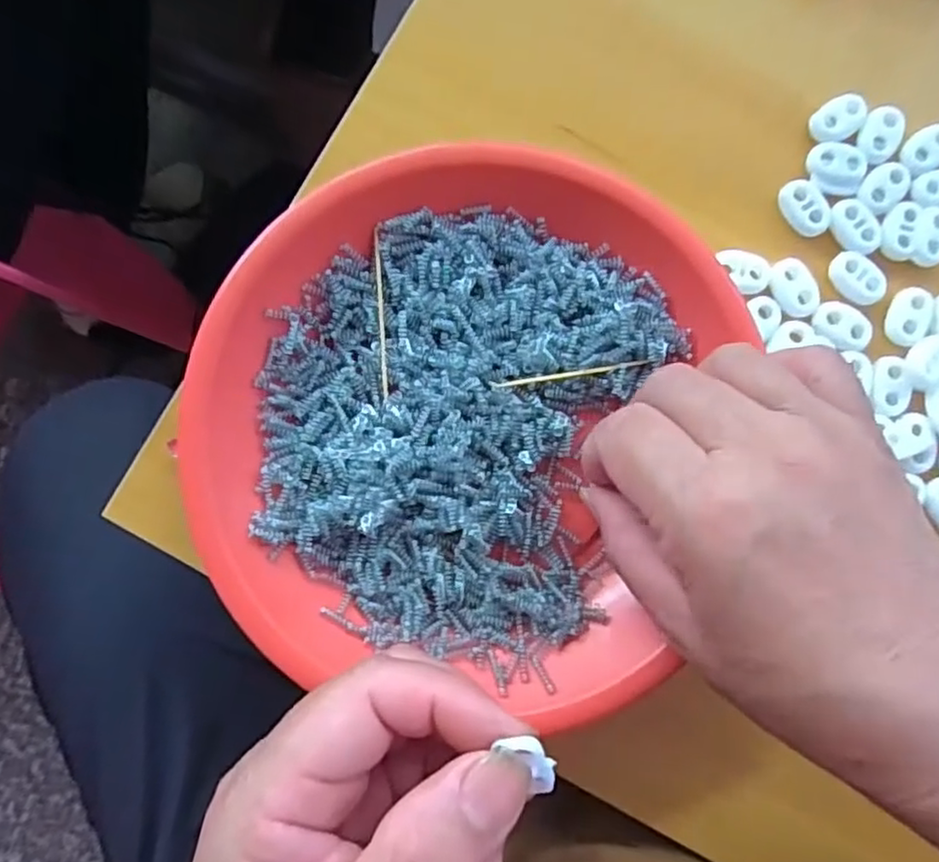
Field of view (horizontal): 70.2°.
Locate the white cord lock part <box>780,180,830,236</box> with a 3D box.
[{"bbox_3d":[0.128,-0.085,0.254,0.014,0.005,0.022,-32,86,-5],"label":"white cord lock part"}]

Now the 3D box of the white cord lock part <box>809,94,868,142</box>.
[{"bbox_3d":[0.142,-0.120,0.256,0.023,0.004,0.015,-31,86,-5],"label":"white cord lock part"}]

